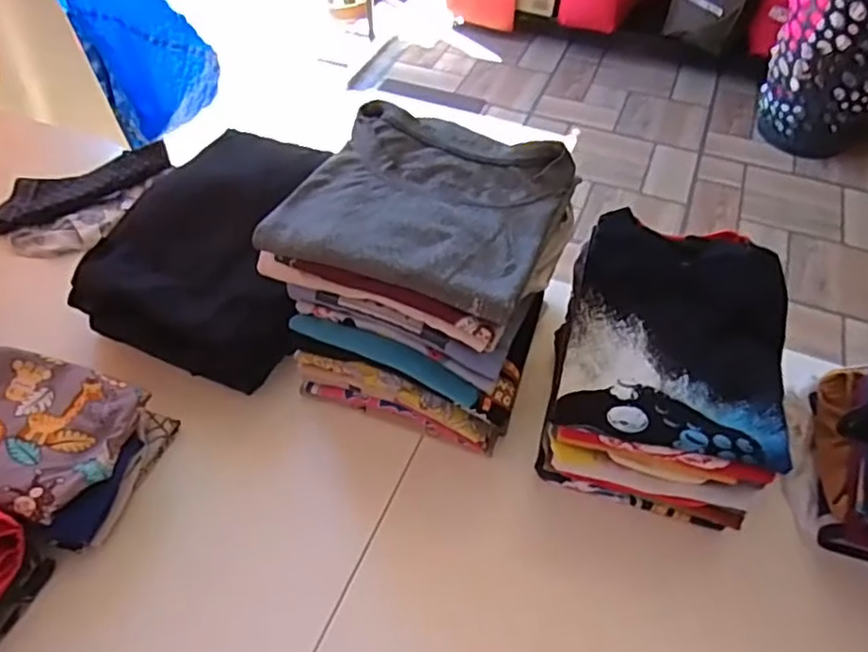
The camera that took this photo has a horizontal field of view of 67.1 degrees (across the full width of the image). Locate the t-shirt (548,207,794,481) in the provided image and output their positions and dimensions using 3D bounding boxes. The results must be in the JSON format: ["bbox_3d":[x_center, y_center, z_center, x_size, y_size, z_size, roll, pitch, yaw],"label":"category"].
[{"bbox_3d":[0.207,-0.003,0.550,0.176,0.048,0.218,14,51,10],"label":"t-shirt"}]

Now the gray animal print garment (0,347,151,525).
[{"bbox_3d":[-0.359,0.088,0.573,0.173,0.023,0.133,12,51,9],"label":"gray animal print garment"}]

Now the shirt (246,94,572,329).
[{"bbox_3d":[-0.008,-0.109,0.558,0.215,0.027,0.191,19,52,14],"label":"shirt"}]

